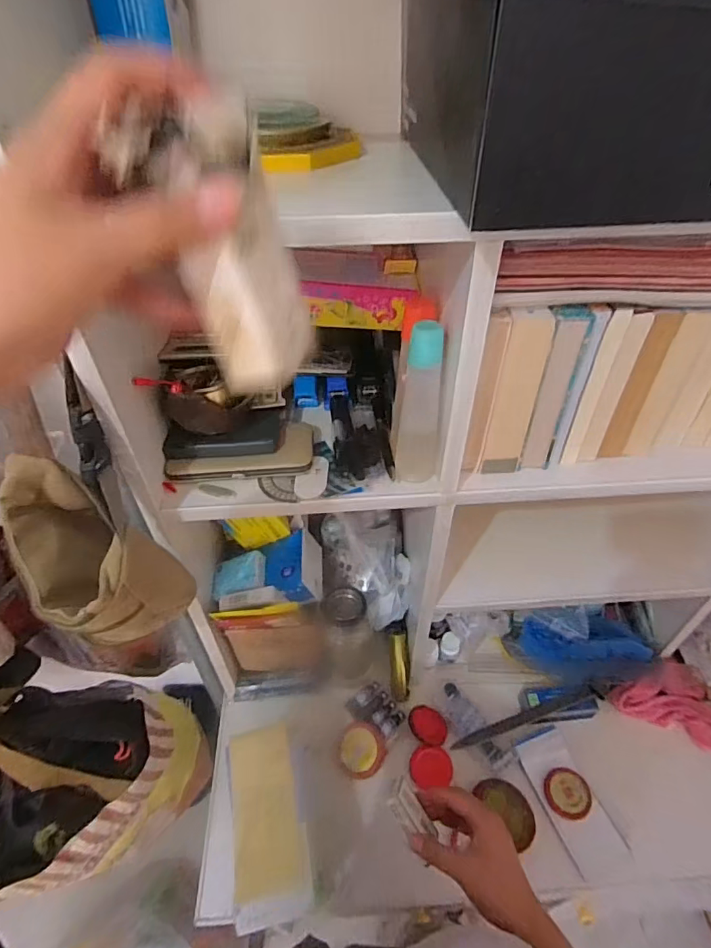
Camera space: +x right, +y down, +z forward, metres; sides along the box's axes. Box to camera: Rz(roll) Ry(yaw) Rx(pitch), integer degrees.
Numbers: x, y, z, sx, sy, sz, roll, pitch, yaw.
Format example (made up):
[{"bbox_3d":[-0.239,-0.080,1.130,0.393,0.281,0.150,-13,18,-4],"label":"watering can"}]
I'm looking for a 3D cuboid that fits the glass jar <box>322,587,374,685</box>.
[{"bbox_3d":[-0.010,0.266,0.776,0.071,0.201,0.070,0,44,0],"label":"glass jar"}]

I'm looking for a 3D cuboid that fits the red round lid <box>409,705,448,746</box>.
[{"bbox_3d":[0.110,0.391,0.760,0.062,0.015,0.061,13,25,-6],"label":"red round lid"}]

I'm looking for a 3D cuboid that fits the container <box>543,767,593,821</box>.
[{"bbox_3d":[0.301,0.451,0.696,0.060,0.014,0.060,0,44,0],"label":"container"}]

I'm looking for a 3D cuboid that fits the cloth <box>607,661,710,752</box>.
[{"bbox_3d":[0.503,0.358,0.781,0.170,0.055,0.100,20,48,20],"label":"cloth"}]

